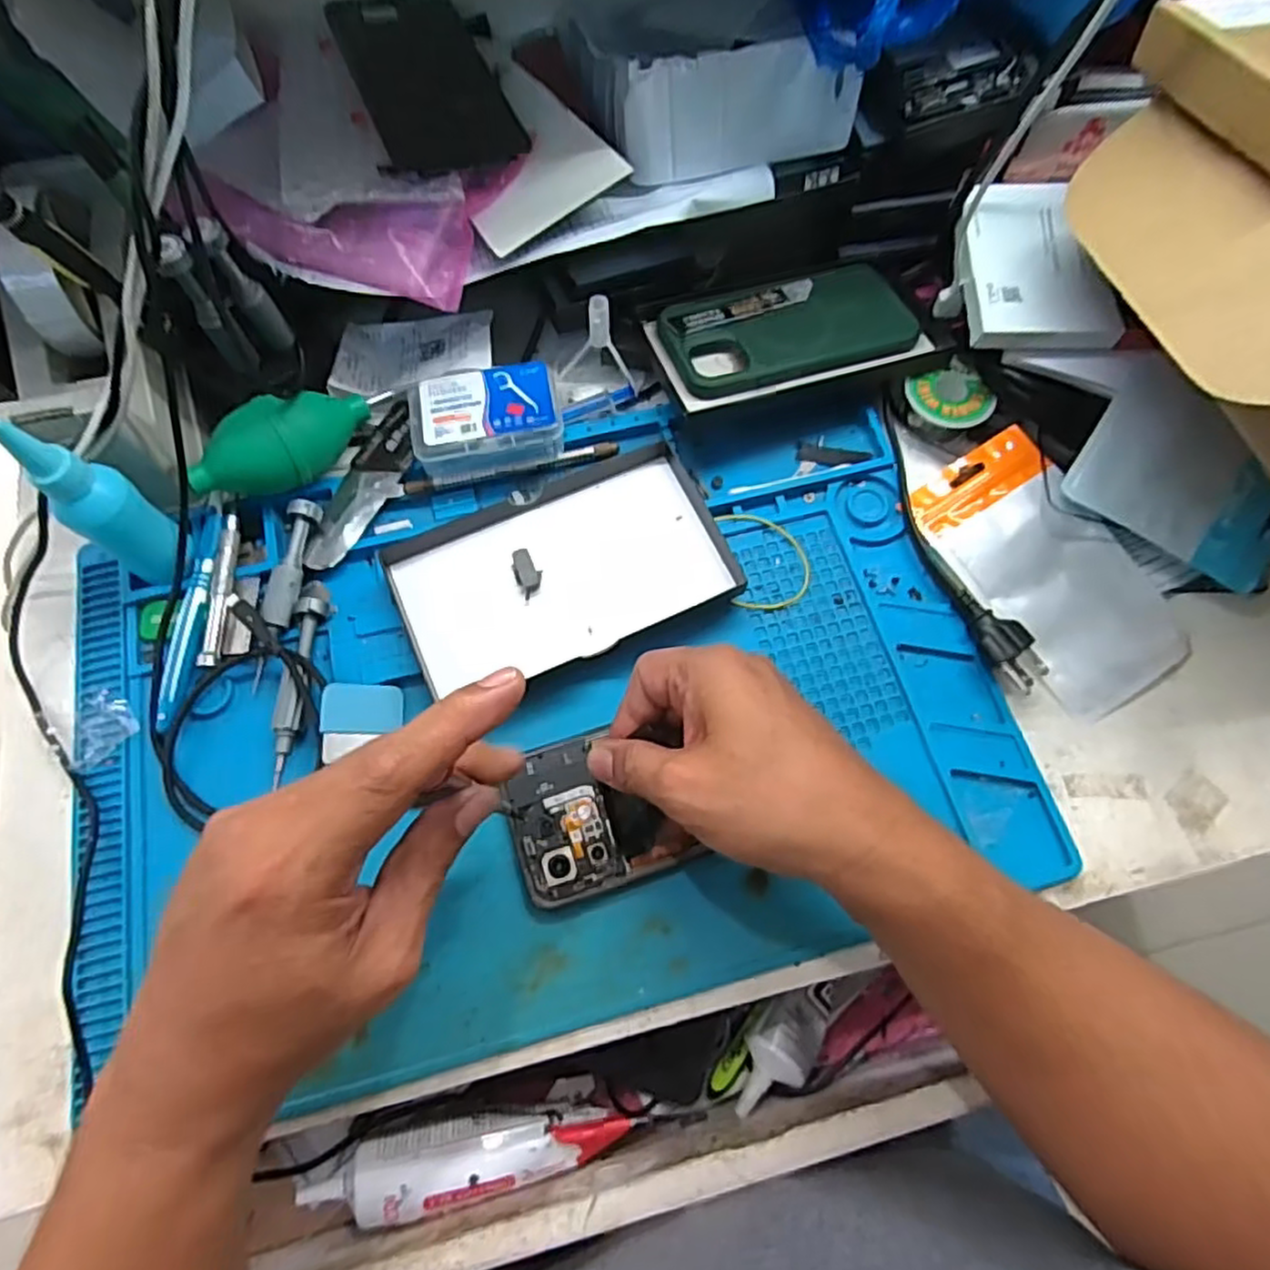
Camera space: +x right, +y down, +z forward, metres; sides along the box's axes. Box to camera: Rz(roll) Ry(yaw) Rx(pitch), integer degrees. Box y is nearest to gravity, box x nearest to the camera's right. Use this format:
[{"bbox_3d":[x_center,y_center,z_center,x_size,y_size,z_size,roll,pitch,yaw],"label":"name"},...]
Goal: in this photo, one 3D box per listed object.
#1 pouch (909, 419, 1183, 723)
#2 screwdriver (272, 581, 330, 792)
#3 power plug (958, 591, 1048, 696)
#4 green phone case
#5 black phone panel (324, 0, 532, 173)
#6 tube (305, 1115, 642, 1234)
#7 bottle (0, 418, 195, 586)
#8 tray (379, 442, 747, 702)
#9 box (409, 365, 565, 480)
[{"bbox_3d":[0.235,-0.039,0.400,0.083,0.021,0.157,-32,72,-12],"label":"pouch"},{"bbox_3d":[-0.178,0.021,0.380,0.017,0.018,0.115,-1,69,0],"label":"screwdriver"},{"bbox_3d":[0.196,0.003,0.384,0.021,0.021,0.060,-22,71,-8],"label":"power plug"},{"bbox_3d":[0.093,-0.188,0.435,0.150,0.008,0.074,-19,68,-11],"label":"green phone case"},{"bbox_3d":[-0.121,-0.320,0.407,0.075,0.012,0.157,-22,71,-8],"label":"black phone panel"},{"bbox_3d":[-0.077,0.258,0.349,0.152,0.024,0.037,-9,69,-3],"label":"tube"},{"bbox_3d":[-0.262,-0.063,0.353,0.030,0.107,0.031,-4,69,-2],"label":"bottle"},{"bbox_3d":[-0.040,-0.034,0.402,0.177,0.024,0.100,-23,71,-9],"label":"tray"},{"bbox_3d":[-0.086,-0.125,0.419,0.083,0.032,0.054,-10,69,-4],"label":"box"}]

